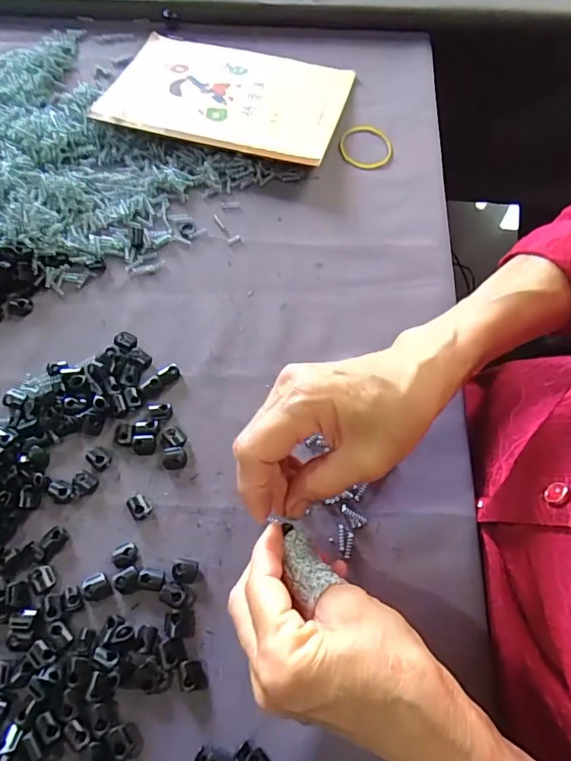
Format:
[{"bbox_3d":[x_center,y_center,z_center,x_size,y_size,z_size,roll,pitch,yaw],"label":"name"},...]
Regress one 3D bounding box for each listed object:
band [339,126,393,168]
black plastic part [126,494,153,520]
[{"bbox_3d":[0.071,-0.207,0.434,0.046,0.004,0.052,1,66,1],"label":"band"},{"bbox_3d":[-0.092,0.079,0.310,0.013,0.006,0.016,-38,71,-15],"label":"black plastic part"}]

